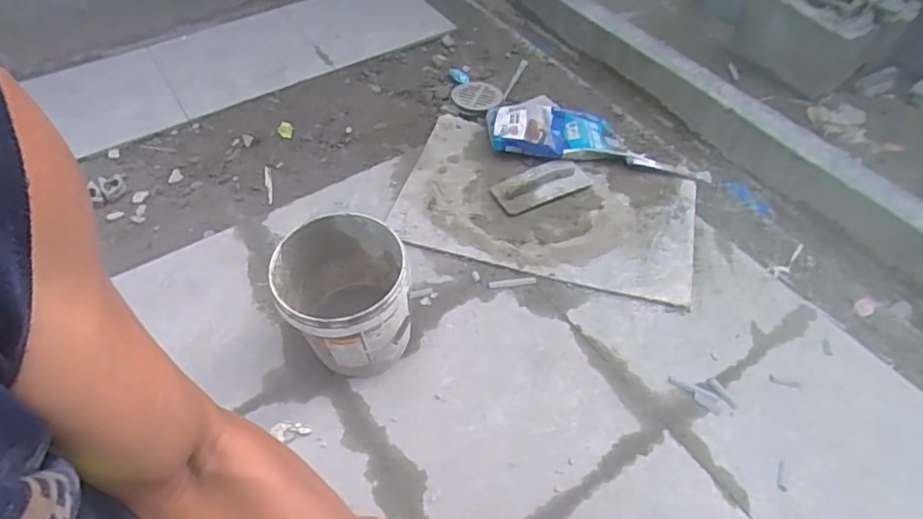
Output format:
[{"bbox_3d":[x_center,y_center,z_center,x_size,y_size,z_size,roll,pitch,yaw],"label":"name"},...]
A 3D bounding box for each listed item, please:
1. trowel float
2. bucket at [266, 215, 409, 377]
[{"bbox_3d":[0.254,-0.234,1.746,0.299,0.067,0.133,-16,53,-13],"label":"trowel float"},{"bbox_3d":[-0.282,0.096,1.347,0.302,0.328,0.321,0,51,0],"label":"bucket"}]

